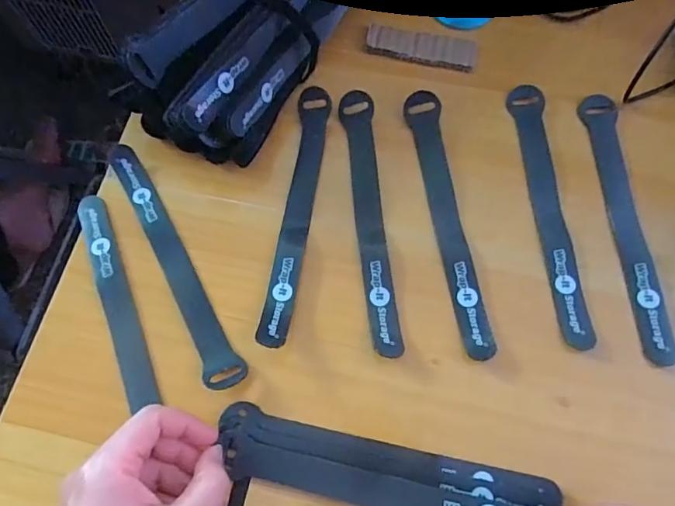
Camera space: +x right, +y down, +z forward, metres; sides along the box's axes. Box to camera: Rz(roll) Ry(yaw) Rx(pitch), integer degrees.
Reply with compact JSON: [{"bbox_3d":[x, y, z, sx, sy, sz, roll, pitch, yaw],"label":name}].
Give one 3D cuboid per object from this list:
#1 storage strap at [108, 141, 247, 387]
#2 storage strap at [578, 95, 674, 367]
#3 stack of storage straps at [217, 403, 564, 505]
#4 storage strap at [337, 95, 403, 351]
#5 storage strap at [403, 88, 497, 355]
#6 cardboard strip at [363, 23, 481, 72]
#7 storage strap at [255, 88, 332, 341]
[{"bbox_3d":[-0.117,0.003,0.343,0.024,0.008,0.200,-30,71,-9],"label":"storage strap"},{"bbox_3d":[0.200,-0.027,0.347,0.025,0.004,0.205,0,69,2],"label":"storage strap"},{"bbox_3d":[0.026,0.128,0.285,0.192,0.021,0.038,10,65,9],"label":"stack of storage straps"},{"bbox_3d":[0.023,-0.029,0.353,0.022,0.014,0.203,-5,65,0],"label":"storage strap"},{"bbox_3d":[0.078,-0.028,0.354,0.025,0.011,0.206,-8,66,2],"label":"storage strap"},{"bbox_3d":[0.069,-0.171,0.410,0.089,0.004,0.032,11,70,6],"label":"cardboard strip"},{"bbox_3d":[-0.028,-0.032,0.354,0.024,0.016,0.202,6,65,2],"label":"storage strap"}]

